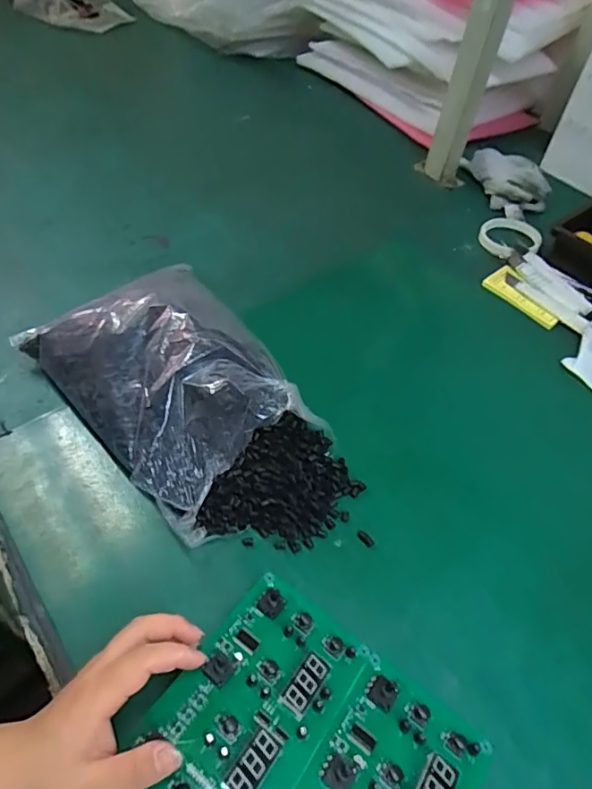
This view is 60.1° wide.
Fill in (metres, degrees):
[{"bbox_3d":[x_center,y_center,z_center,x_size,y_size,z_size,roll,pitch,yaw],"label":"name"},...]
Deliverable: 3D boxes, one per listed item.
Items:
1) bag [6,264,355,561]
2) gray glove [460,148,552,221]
[{"bbox_3d":[-0.104,0.001,0.483,0.181,0.090,0.344,-31,60,-26],"label":"bag"},{"bbox_3d":[0.354,-0.356,0.847,0.102,0.046,0.152,-12,54,-14],"label":"gray glove"}]

